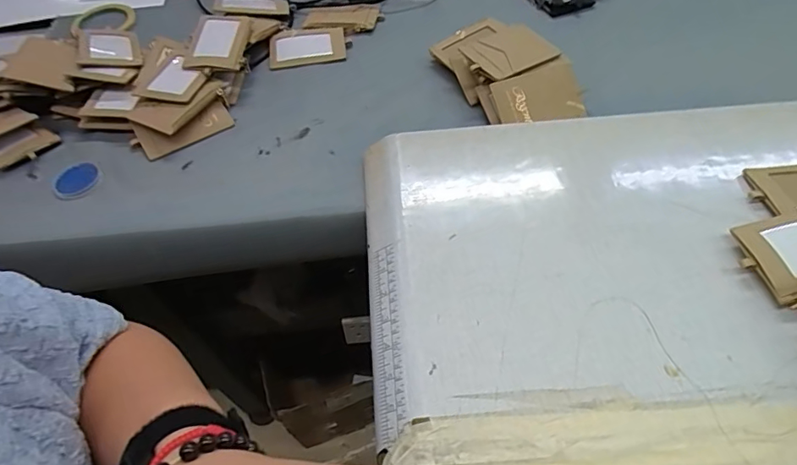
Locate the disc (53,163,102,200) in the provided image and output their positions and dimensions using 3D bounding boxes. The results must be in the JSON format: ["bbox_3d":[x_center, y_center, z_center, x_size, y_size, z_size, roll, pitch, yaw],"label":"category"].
[{"bbox_3d":[-0.373,-0.060,0.559,0.046,0.011,0.050,-2,54,3],"label":"disc"}]

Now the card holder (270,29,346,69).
[{"bbox_3d":[-0.135,-0.274,0.711,0.110,0.013,0.076,-8,54,-2],"label":"card holder"}]

